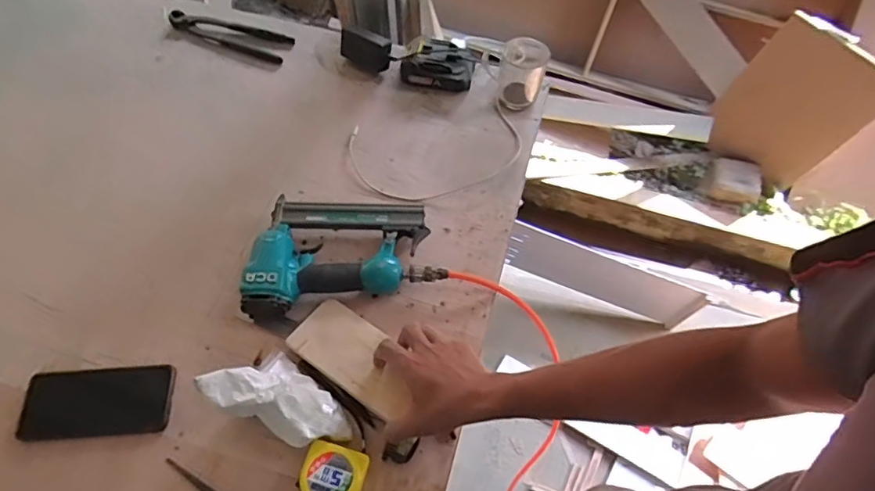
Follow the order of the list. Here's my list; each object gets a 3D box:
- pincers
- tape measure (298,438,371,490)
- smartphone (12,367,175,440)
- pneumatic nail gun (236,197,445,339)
[{"bbox_3d":[-0.368,-0.379,0.948,0.231,0.016,0.070,19,62,11],"label":"pincers"},{"bbox_3d":[-0.113,0.252,0.576,0.066,0.039,0.067,17,62,9],"label":"tape measure"},{"bbox_3d":[-0.400,0.184,0.628,0.167,0.004,0.079,-3,60,-2],"label":"smartphone"},{"bbox_3d":[-0.131,0.002,0.706,0.251,0.058,0.178,-11,61,-6],"label":"pneumatic nail gun"}]

